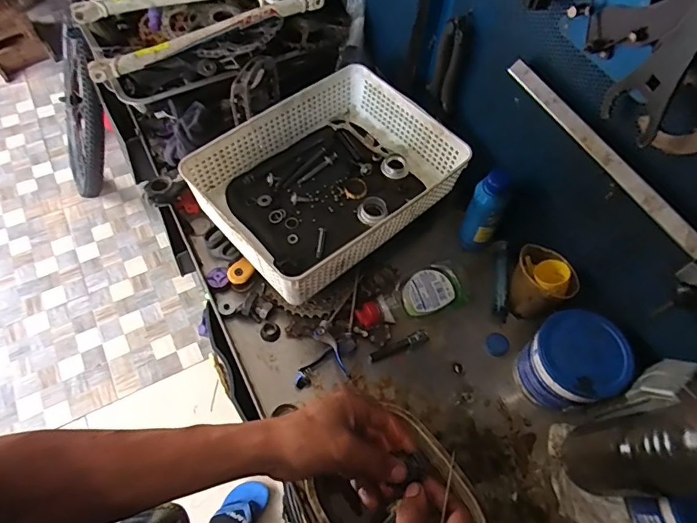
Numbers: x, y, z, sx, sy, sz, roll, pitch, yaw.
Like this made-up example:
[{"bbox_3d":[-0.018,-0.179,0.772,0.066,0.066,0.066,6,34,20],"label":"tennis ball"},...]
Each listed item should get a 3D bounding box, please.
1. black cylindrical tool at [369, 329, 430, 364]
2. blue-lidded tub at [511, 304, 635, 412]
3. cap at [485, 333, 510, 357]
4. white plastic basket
[{"bbox_3d":[0.069,0.113,0.625,0.088,0.012,0.020,-20,63,-14],"label":"black cylindrical tool"},{"bbox_3d":[0.268,0.127,0.574,0.098,0.103,0.100,2,59,-3],"label":"blue-lidded tub"},{"bbox_3d":[0.201,0.113,0.632,0.033,0.007,0.031,2,59,-3],"label":"cap"},{"bbox_3d":[-0.029,-0.119,0.662,0.329,0.084,0.248,-37,68,-22],"label":"white plastic basket"}]

